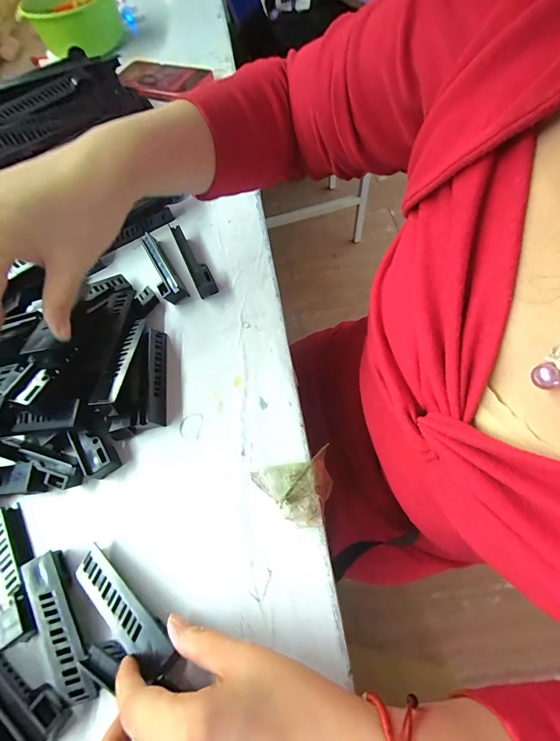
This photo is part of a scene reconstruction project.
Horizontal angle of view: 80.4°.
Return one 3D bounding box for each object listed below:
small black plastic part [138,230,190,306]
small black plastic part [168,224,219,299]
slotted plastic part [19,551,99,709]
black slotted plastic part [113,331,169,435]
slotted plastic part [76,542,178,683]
[{"bbox_3d":[-0.130,-0.115,0.359,0.025,0.022,0.100,-29,65,-7],"label":"small black plastic part"},{"bbox_3d":[-0.097,-0.125,0.365,0.020,0.018,0.103,-26,65,-5],"label":"small black plastic part"},{"bbox_3d":[-0.153,0.177,0.229,0.025,0.014,0.096,-34,66,-9],"label":"slotted plastic part"},{"bbox_3d":[-0.122,0.004,0.300,0.033,0.028,0.096,-8,65,4],"label":"black slotted plastic part"},{"bbox_3d":[-0.108,0.165,0.230,0.098,0.009,0.023,32,68,25],"label":"slotted plastic part"}]

